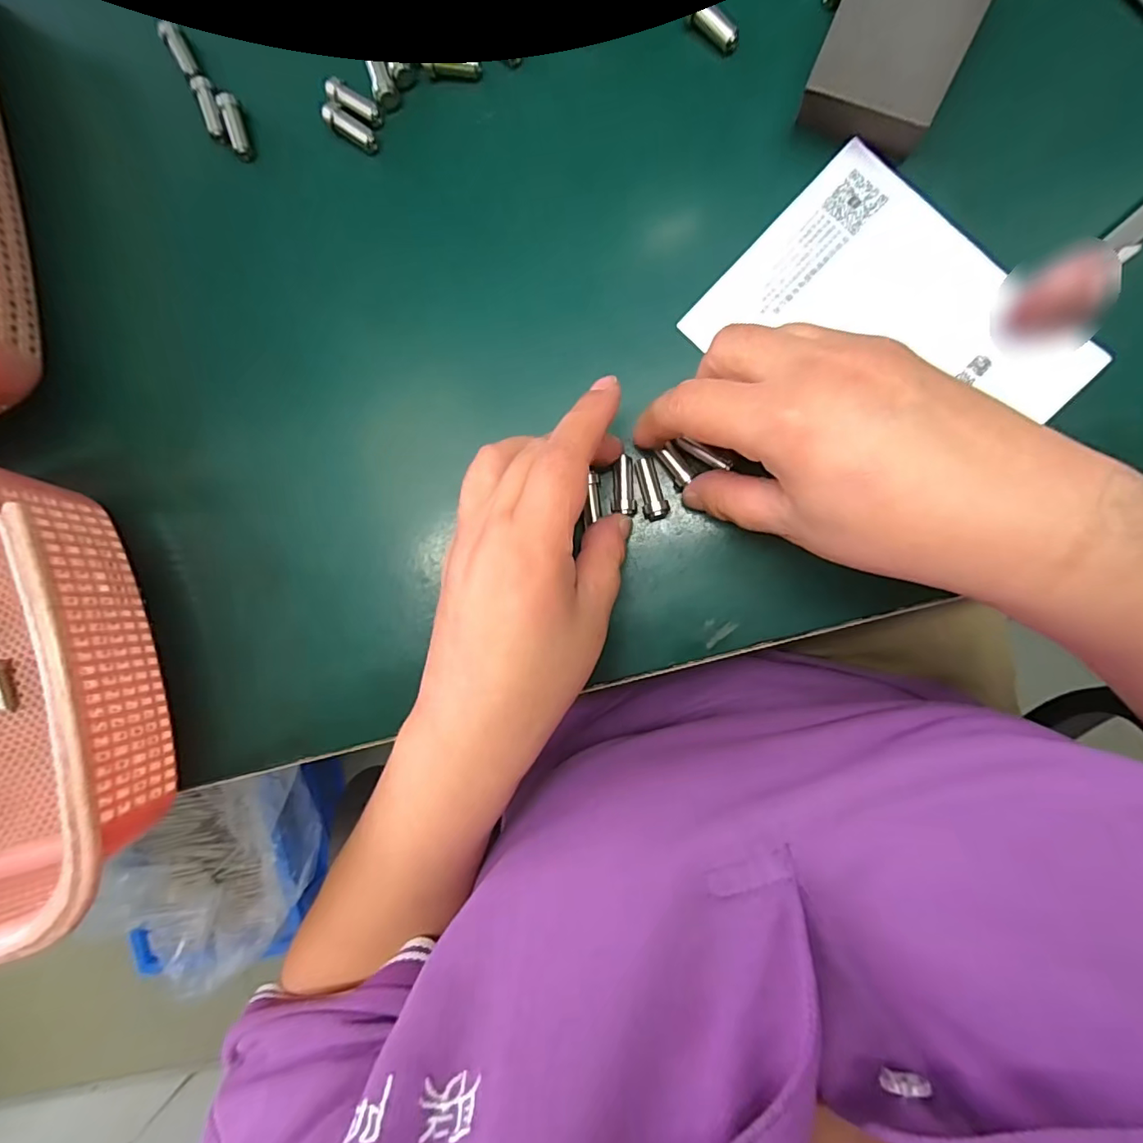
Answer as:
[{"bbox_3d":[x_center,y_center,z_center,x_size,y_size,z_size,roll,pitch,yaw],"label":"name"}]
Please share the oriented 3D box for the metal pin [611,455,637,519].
[{"bbox_3d":[0.024,-0.038,0.244,0.010,0.007,0.026,0,89,7],"label":"metal pin"}]

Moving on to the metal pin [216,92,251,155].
[{"bbox_3d":[-0.164,-0.218,0.266,0.008,0.006,0.028,-16,90,7],"label":"metal pin"}]

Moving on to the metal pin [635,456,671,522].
[{"bbox_3d":[0.036,-0.037,0.242,0.011,0.010,0.028,-11,90,7],"label":"metal pin"}]

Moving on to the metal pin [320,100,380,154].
[{"bbox_3d":[-0.105,-0.210,0.258,0.026,0.008,0.011,35,96,-8],"label":"metal pin"}]

